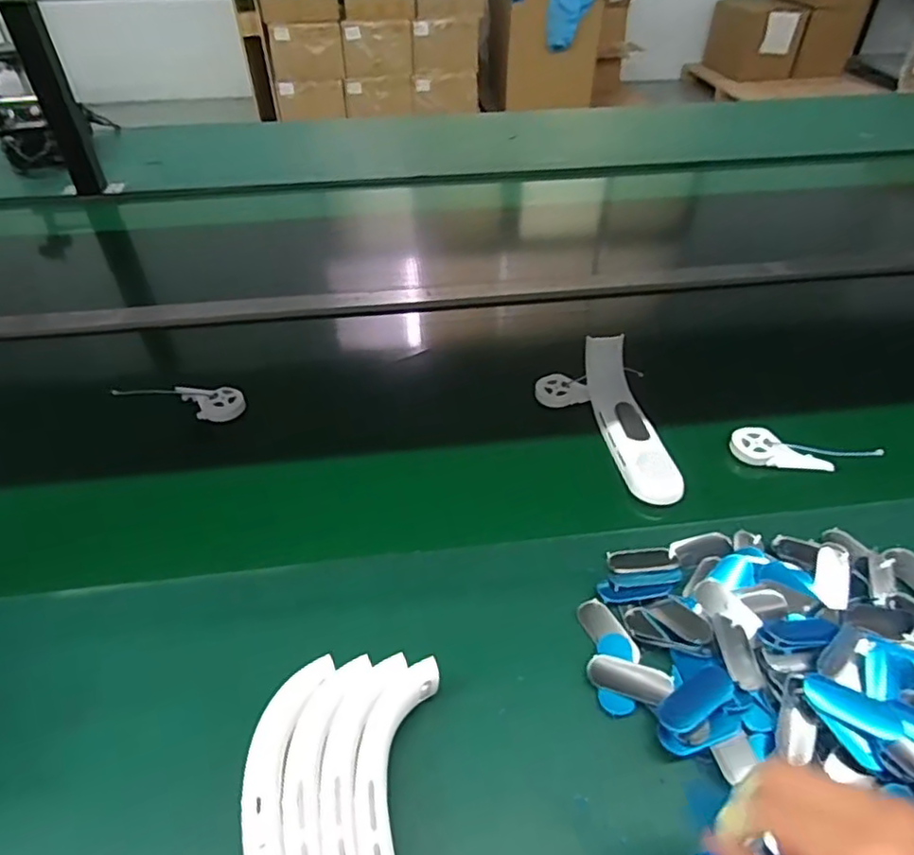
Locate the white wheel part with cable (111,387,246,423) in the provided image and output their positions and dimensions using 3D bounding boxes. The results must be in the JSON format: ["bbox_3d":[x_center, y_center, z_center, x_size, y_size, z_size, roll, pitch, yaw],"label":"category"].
[{"bbox_3d":[-0.312,-0.035,0.682,0.147,0.018,0.045,13,45,15],"label":"white wheel part with cable"}]

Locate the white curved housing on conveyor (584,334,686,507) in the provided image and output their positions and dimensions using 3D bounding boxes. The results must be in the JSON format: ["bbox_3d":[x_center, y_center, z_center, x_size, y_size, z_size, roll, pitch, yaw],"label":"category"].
[{"bbox_3d":[0.178,-0.015,0.617,0.048,0.052,0.191,-6,43,-5],"label":"white curved housing on conveyor"}]

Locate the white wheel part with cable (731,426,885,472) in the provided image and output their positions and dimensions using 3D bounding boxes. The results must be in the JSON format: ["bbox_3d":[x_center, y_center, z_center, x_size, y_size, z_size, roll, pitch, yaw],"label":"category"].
[{"bbox_3d":[0.344,0.026,0.603,0.127,0.025,0.034,13,45,15],"label":"white wheel part with cable"}]

